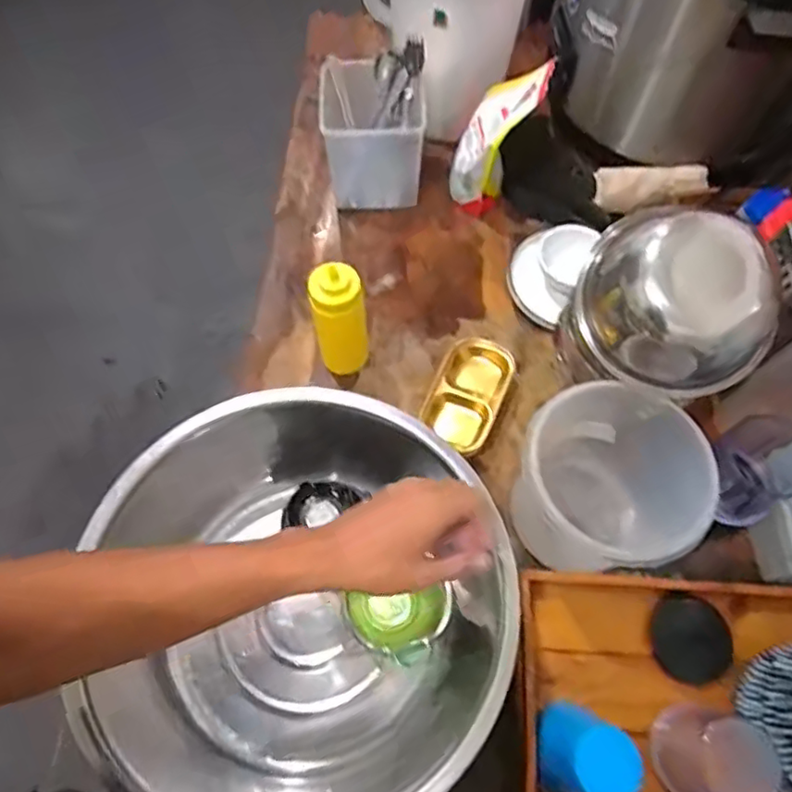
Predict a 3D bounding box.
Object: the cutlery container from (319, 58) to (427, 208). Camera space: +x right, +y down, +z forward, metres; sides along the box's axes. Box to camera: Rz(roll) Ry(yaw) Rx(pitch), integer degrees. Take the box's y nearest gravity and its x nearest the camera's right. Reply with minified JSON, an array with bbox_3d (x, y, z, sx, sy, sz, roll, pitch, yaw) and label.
[{"bbox_3d":[-0.033,-0.358,0.877,0.128,0.140,0.148,-4,64,-3],"label":"cutlery container"}]

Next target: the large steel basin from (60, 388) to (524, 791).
[{"bbox_3d":[-0.103,0.202,0.604,0.341,0.146,0.383,-20,66,-11],"label":"large steel basin"}]

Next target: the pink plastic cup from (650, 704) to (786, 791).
[{"bbox_3d":[0.287,0.327,0.560,0.083,0.088,0.080,0,64,-1],"label":"pink plastic cup"}]

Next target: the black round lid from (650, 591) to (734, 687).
[{"bbox_3d":[0.305,0.250,0.645,0.073,0.020,0.082,6,64,2],"label":"black round lid"}]

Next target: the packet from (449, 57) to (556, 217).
[{"bbox_3d":[0.136,-0.358,0.861,0.096,0.166,0.152,20,65,9],"label":"packet"}]

